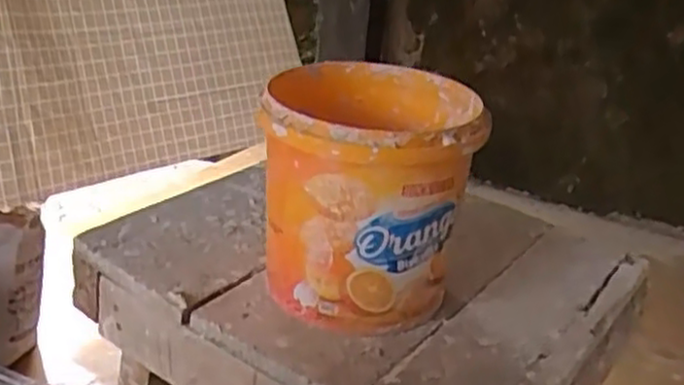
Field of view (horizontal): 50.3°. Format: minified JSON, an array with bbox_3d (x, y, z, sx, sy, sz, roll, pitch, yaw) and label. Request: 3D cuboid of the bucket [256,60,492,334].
[{"bbox_3d":[0.017,0.004,0.563,0.156,0.163,0.159,4,25,-1],"label":"bucket"}]

